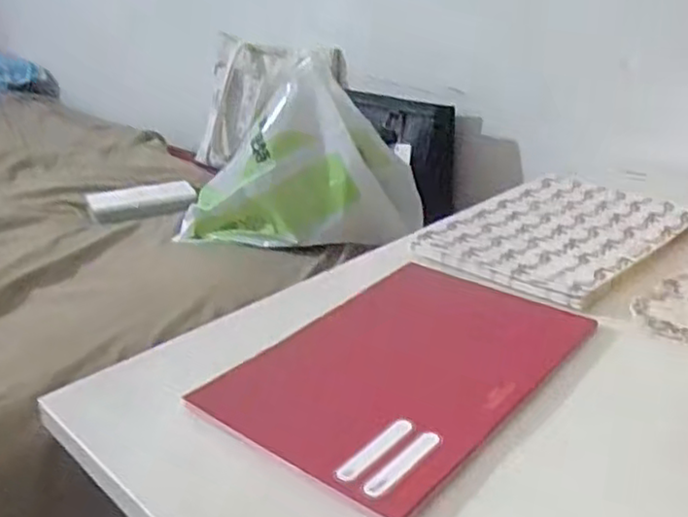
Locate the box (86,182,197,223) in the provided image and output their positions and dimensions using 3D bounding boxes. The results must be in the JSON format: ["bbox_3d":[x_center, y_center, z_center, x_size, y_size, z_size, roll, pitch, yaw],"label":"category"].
[{"bbox_3d":[-0.329,-0.096,1.157,0.167,0.032,0.058,-15,28,-30],"label":"box"}]

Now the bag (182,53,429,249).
[{"bbox_3d":[-0.064,-0.131,0.943,0.335,0.214,0.100,1,24,3],"label":"bag"}]

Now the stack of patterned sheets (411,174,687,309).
[{"bbox_3d":[0.210,-0.028,0.696,0.179,0.017,0.267,22,32,40],"label":"stack of patterned sheets"}]

